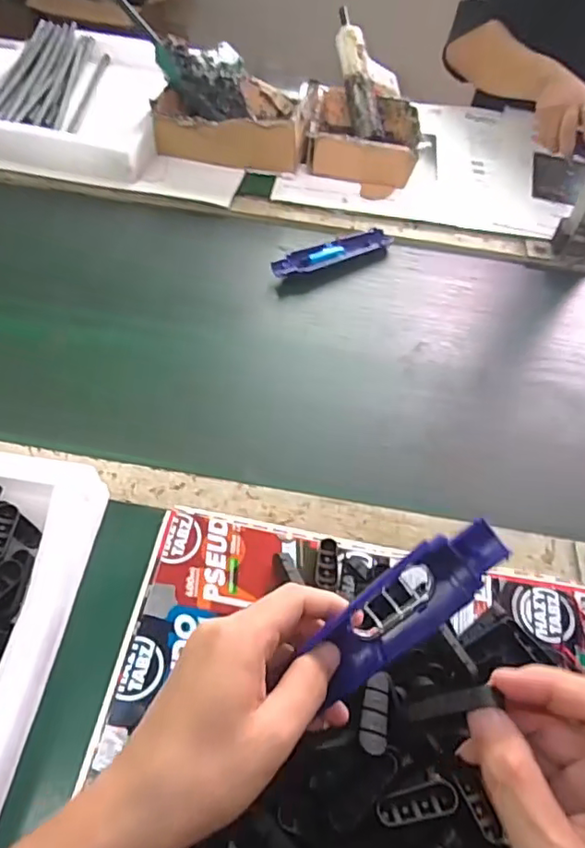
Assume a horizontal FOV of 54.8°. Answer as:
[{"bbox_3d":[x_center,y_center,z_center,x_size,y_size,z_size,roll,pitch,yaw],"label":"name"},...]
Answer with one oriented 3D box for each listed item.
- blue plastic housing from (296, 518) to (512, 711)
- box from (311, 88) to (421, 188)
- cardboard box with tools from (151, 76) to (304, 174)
[{"bbox_3d":[0.058,0.092,0.290,0.115,0.026,0.033,-45,64,5],"label":"blue plastic housing"},{"bbox_3d":[0.109,-0.430,0.842,0.153,0.055,0.204,8,52,0],"label":"box"},{"bbox_3d":[-0.082,-0.459,0.834,0.210,0.072,0.202,7,52,-1],"label":"cardboard box with tools"}]

